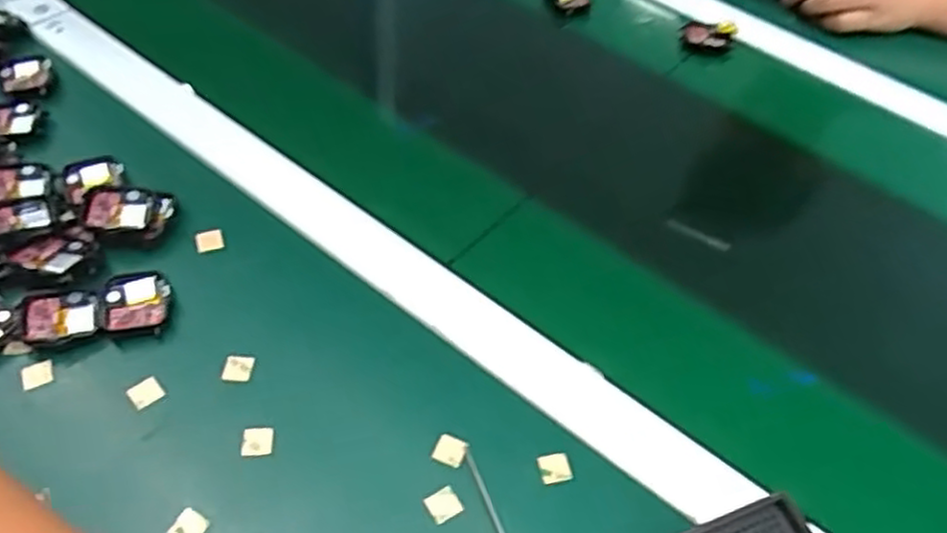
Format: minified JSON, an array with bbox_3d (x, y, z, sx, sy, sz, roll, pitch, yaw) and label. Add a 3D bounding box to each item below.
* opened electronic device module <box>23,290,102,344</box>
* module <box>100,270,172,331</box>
[{"bbox_3d":[-0.244,0.032,0.436,0.041,0.013,0.034,-10,53,-14],"label":"opened electronic device module"},{"bbox_3d":[-0.205,0.020,0.445,0.039,0.008,0.041,-12,53,-15],"label":"module"}]

